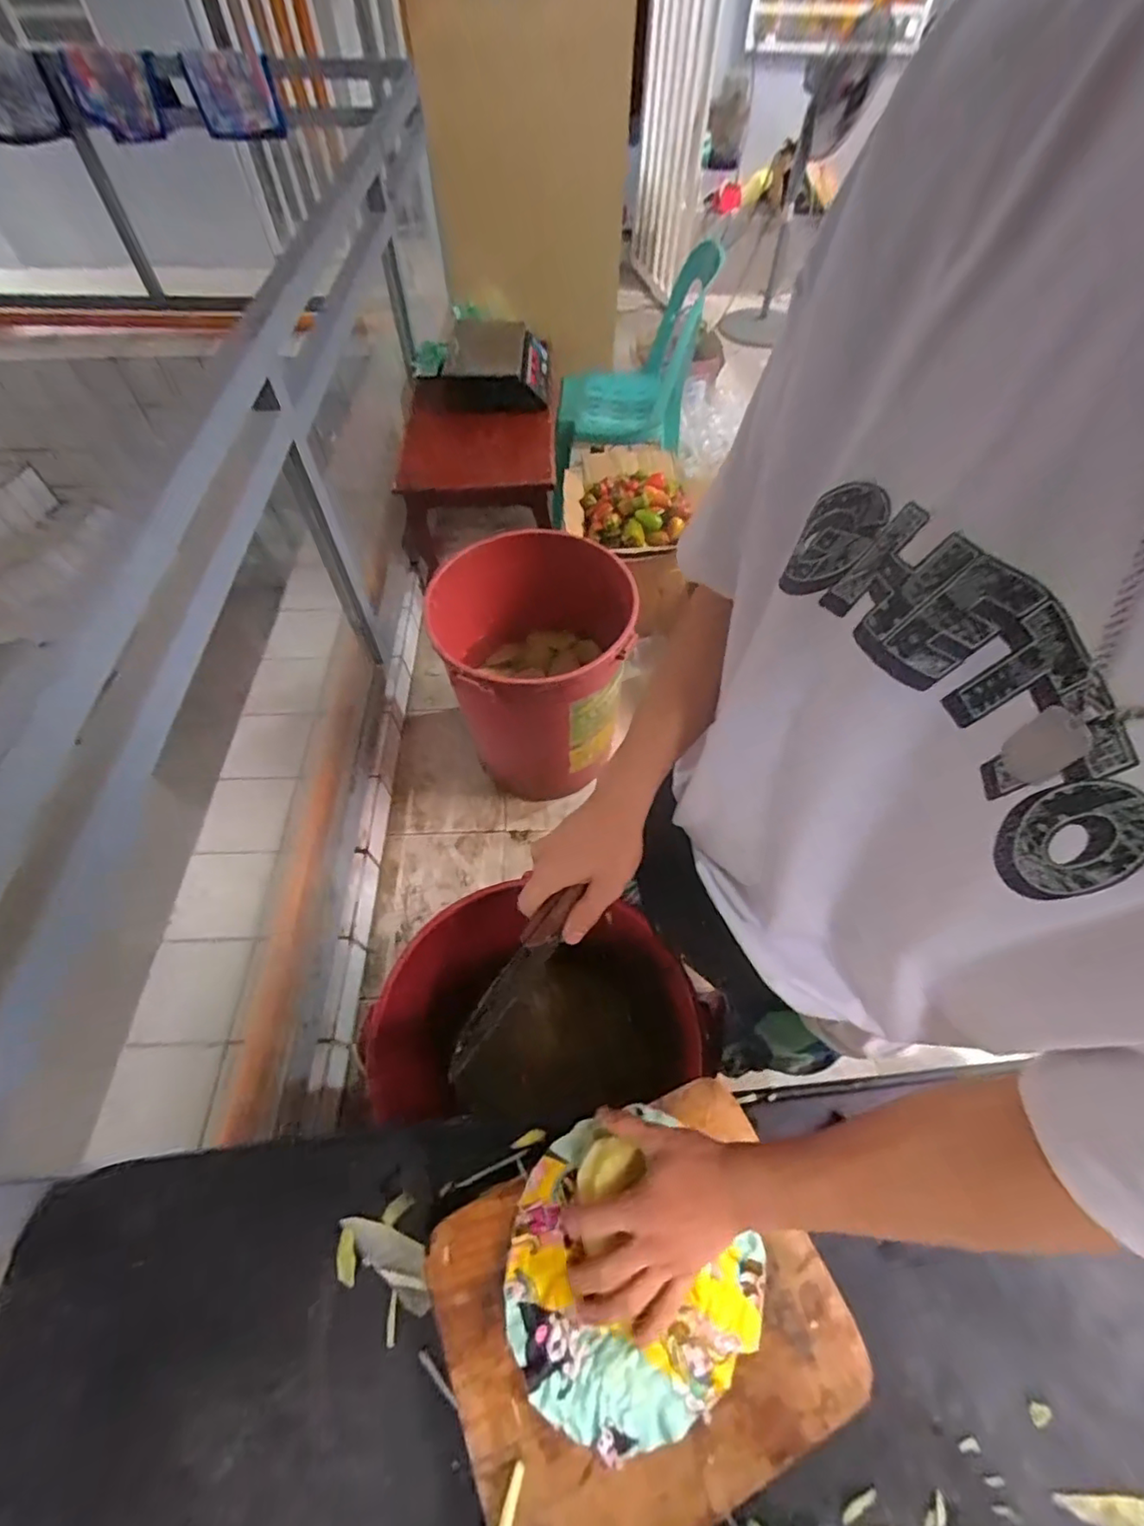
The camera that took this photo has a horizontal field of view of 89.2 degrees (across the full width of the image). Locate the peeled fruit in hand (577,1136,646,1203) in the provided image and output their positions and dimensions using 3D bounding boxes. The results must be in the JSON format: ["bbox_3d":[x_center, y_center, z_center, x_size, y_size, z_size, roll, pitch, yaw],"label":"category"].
[{"bbox_3d":[0.027,0.329,0.475,0.053,0.029,0.031,-23,60,-14],"label":"peeled fruit in hand"}]

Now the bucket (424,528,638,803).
[{"bbox_3d":[-0.096,-0.172,1.404,0.375,0.560,0.391,0,57,0],"label":"bucket"}]

